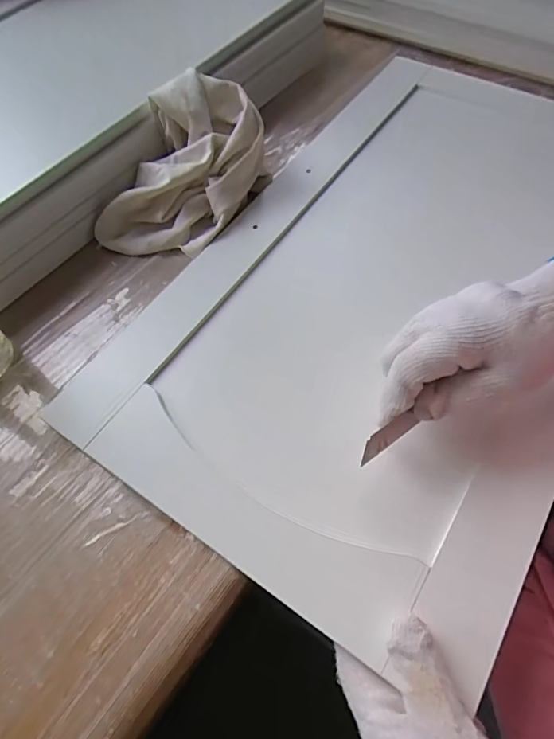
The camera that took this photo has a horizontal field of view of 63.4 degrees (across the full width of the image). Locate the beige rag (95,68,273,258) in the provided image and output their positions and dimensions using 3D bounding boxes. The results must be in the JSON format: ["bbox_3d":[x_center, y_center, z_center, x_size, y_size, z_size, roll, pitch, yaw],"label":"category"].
[{"bbox_3d":[-0.087,-0.187,0.426,0.105,0.095,0.175,29,65,19],"label":"beige rag"}]

